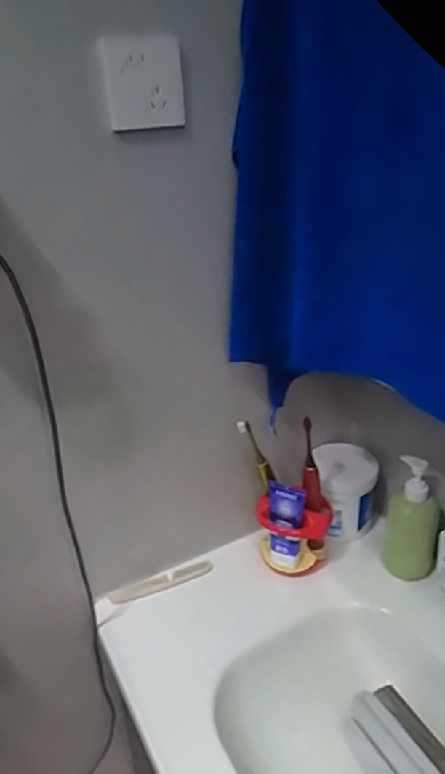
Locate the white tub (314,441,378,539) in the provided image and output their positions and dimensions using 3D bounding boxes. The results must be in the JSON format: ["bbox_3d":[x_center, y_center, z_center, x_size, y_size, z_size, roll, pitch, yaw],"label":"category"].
[{"bbox_3d":[0.203,0.176,0.923,0.096,0.130,0.113,0,28,7],"label":"white tub"}]

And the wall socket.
[{"bbox_3d":[-0.083,-0.326,0.600,0.088,0.088,0.005,-20,40,-23],"label":"wall socket"}]

